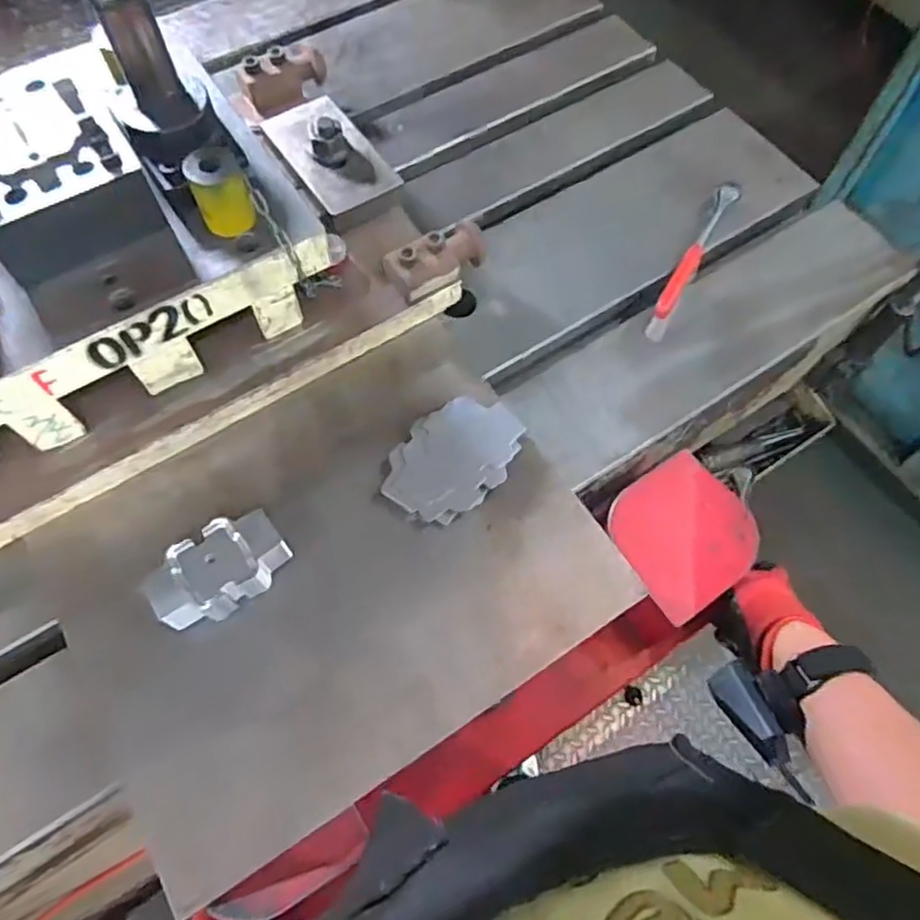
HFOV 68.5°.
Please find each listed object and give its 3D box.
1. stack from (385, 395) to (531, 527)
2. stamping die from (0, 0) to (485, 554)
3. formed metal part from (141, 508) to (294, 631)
[{"bbox_3d":[-0.003,-0.002,0.591,0.126,0.028,0.081,-40,69,-17],"label":"stack"},{"bbox_3d":[-0.314,-0.193,0.572,0.586,0.261,0.342,-32,67,-14],"label":"stamping die"},{"bbox_3d":[-0.191,0.088,0.541,0.105,0.046,0.059,-37,68,-16],"label":"formed metal part"}]

